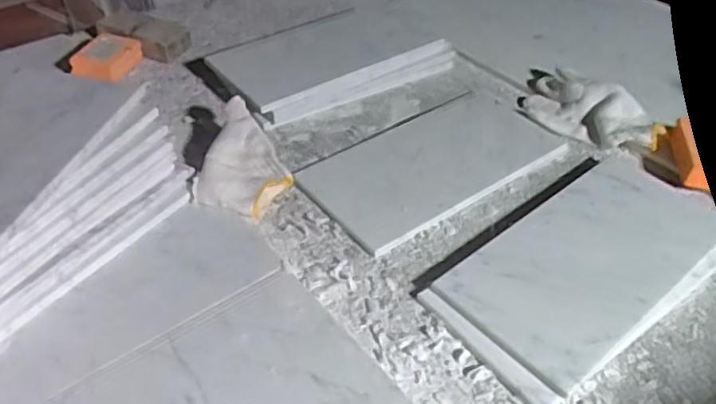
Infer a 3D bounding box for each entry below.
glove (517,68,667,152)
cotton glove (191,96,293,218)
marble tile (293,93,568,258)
[{"bbox_3d":[0.294,-0.118,0.785,0.181,0.037,0.097,32,50,29],"label":"glove"},{"bbox_3d":[-0.120,-0.049,0.697,0.099,0.050,0.138,9,43,8],"label":"cotton glove"},{"bbox_3d":[0.089,-0.054,0.735,0.303,0.012,0.158,-25,49,-27],"label":"marble tile"}]

